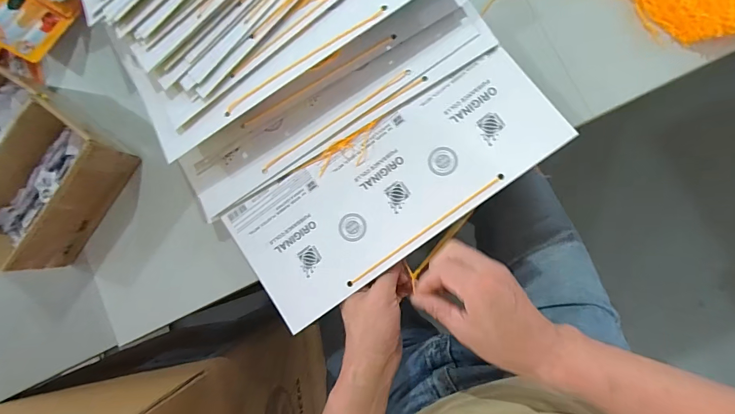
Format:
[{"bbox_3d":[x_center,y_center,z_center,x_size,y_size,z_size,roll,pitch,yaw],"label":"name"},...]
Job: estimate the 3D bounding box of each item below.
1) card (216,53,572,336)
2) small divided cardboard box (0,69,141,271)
[{"bbox_3d":[0.023,-0.019,0.375,0.324,0.007,0.133,-33,82,7],"label":"card"},{"bbox_3d":[-0.381,-0.042,0.423,0.170,0.071,0.166,37,93,10],"label":"small divided cardboard box"}]

